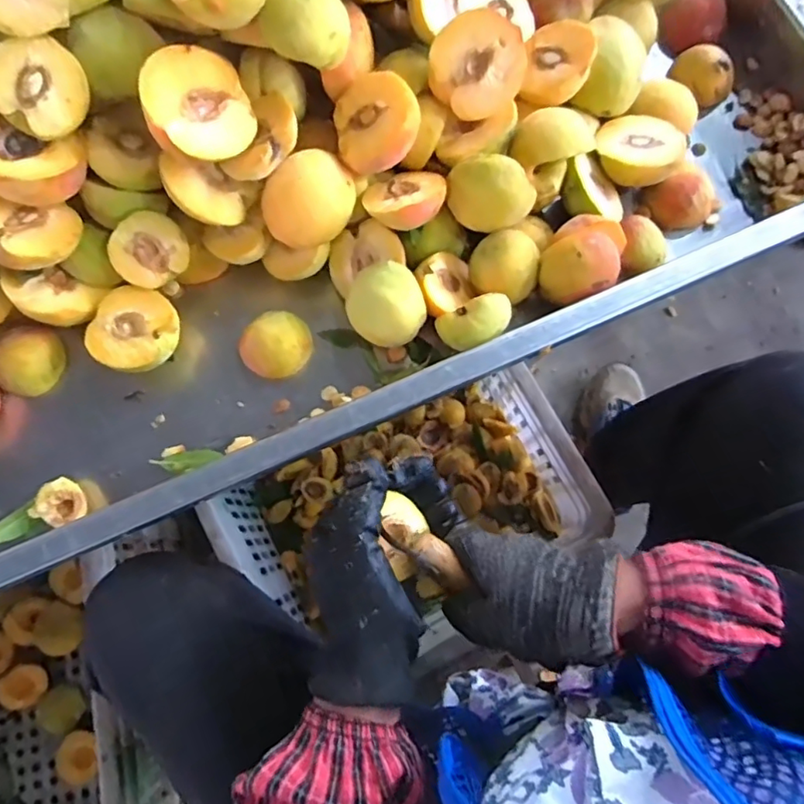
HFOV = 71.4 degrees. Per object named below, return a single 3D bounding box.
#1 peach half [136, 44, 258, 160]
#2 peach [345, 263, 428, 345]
[{"bbox_3d":[-0.140,-0.197,0.380,0.069,0.035,0.069,1,89,-32],"label":"peach half"},{"bbox_3d":[-0.013,-0.073,0.436,0.060,0.053,0.059,-5,78,-1],"label":"peach"}]

